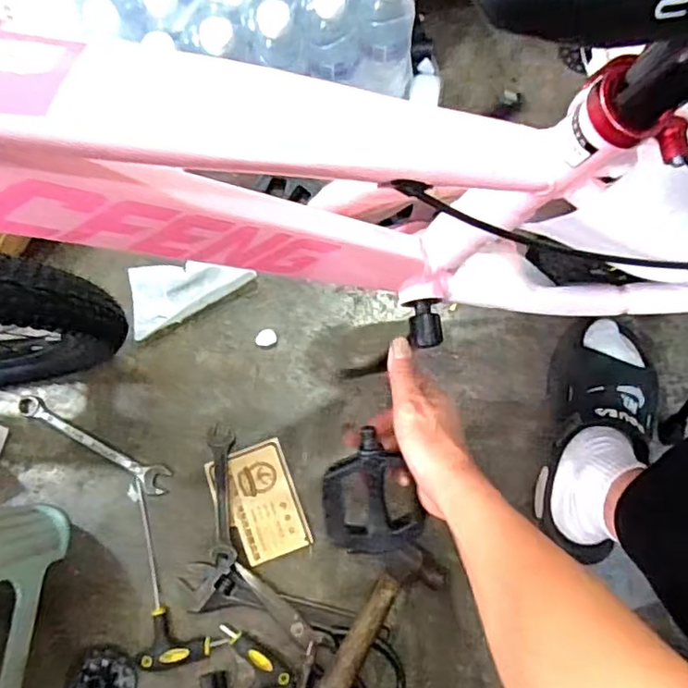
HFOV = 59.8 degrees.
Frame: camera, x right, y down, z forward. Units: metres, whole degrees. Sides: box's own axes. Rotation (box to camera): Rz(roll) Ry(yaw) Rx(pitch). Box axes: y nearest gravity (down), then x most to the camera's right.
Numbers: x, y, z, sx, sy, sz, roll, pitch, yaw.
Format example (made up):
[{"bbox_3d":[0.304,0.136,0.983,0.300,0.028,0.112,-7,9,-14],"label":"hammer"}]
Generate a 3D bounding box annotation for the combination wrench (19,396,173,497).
[{"bbox_3d":[-0.305,0.117,0.722,0.217,0.010,0.032,28,78,8],"label":"combination wrench"}]

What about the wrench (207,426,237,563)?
[{"bbox_3d":[-0.142,0.173,0.695,0.030,0.016,0.152,-4,76,0],"label":"wrench"}]

